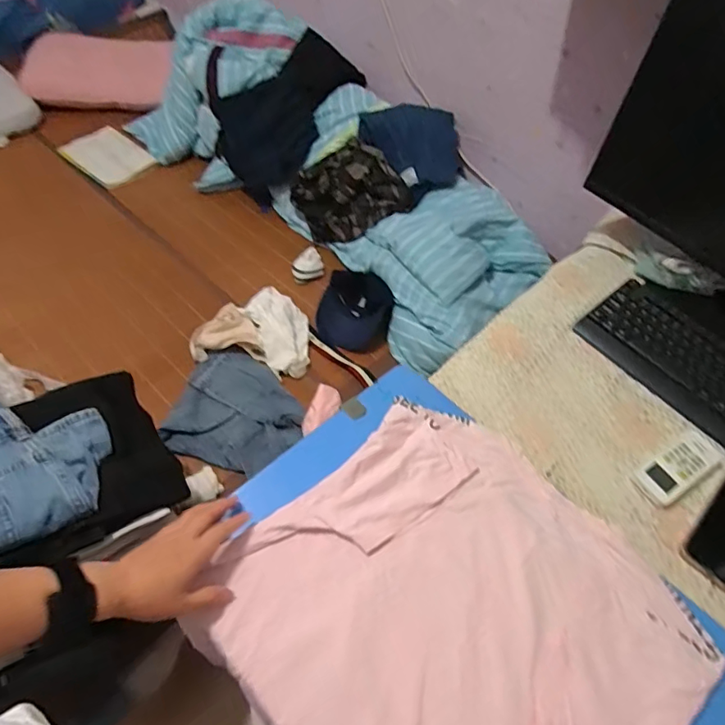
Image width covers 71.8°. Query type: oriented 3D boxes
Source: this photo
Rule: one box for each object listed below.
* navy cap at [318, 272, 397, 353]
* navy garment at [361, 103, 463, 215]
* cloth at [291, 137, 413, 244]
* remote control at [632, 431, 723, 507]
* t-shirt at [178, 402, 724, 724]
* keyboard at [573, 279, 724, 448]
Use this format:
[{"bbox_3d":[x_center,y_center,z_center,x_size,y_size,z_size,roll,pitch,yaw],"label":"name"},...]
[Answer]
[{"bbox_3d":[-0.015,-0.129,1.219,0.172,0.069,0.203,14,53,5],"label":"navy cap"},{"bbox_3d":[0.138,-0.560,1.316,0.247,0.042,0.258,-19,90,0],"label":"navy garment"},{"bbox_3d":[-0.038,-0.448,1.329,0.287,0.224,0.078,-24,13,18],"label":"cloth"},{"bbox_3d":[0.425,0.138,0.669,0.137,0.022,0.052,-25,59,-22],"label":"remote control"},{"bbox_3d":[0.102,0.266,0.519,0.421,0.022,0.393,39,59,22],"label":"t-shirt"},{"bbox_3d":[0.540,0.035,0.748,0.167,0.034,0.424,-32,62,-26],"label":"keyboard"}]

